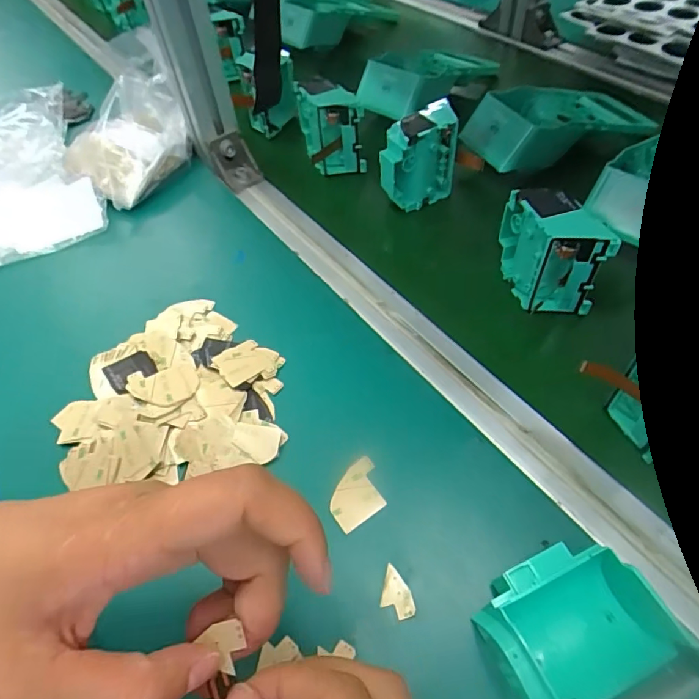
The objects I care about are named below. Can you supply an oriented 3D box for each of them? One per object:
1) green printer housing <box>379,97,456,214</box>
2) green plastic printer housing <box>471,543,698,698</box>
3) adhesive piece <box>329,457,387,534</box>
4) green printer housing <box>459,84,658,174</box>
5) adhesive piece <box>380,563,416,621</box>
[{"bbox_3d":[0.059,-0.166,0.436,0.066,0.091,0.028,-24,54,-13],"label":"green printer housing"},{"bbox_3d":[0.110,0.133,0.221,0.088,0.039,0.079,-22,54,-12],"label":"green plastic printer housing"},{"bbox_3d":[0.004,0.085,0.290,0.035,0.004,0.031,-31,56,-18],"label":"adhesive piece"},{"bbox_3d":[0.198,-0.222,0.479,0.167,0.052,0.096,-17,53,-9],"label":"green printer housing"},{"bbox_3d":[0.026,0.127,0.256,0.018,0.004,0.023,9,54,11],"label":"adhesive piece"}]

